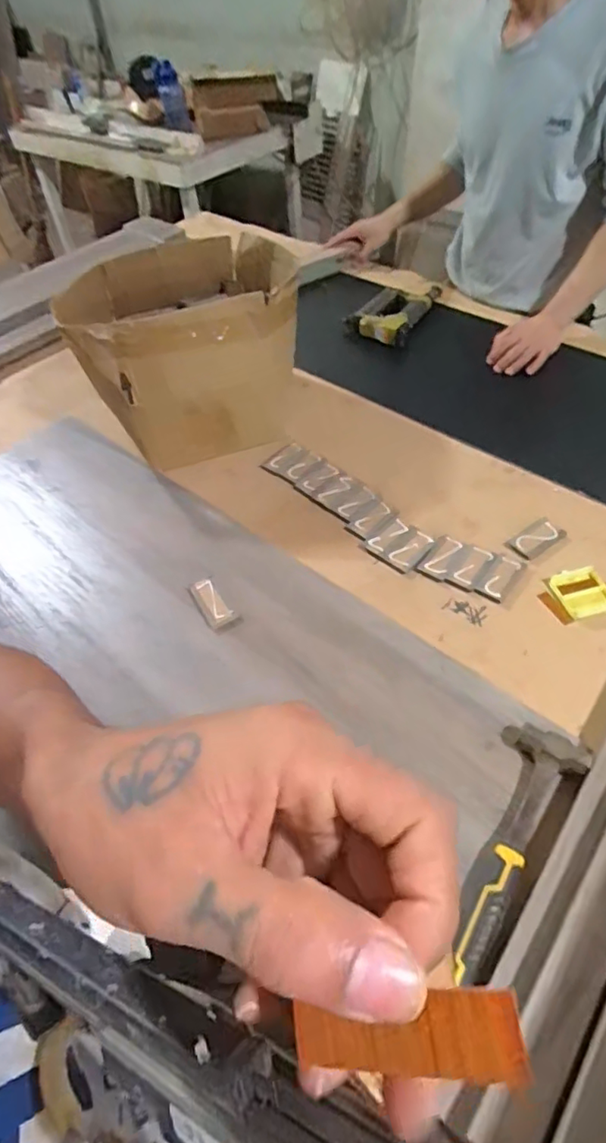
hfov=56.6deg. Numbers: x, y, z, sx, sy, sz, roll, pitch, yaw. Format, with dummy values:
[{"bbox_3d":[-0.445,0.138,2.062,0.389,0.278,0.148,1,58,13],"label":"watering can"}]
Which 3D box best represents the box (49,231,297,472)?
[{"bbox_3d":[-0.184,-0.380,0.965,0.360,0.229,0.312,-11,51,-3],"label":"box"}]

